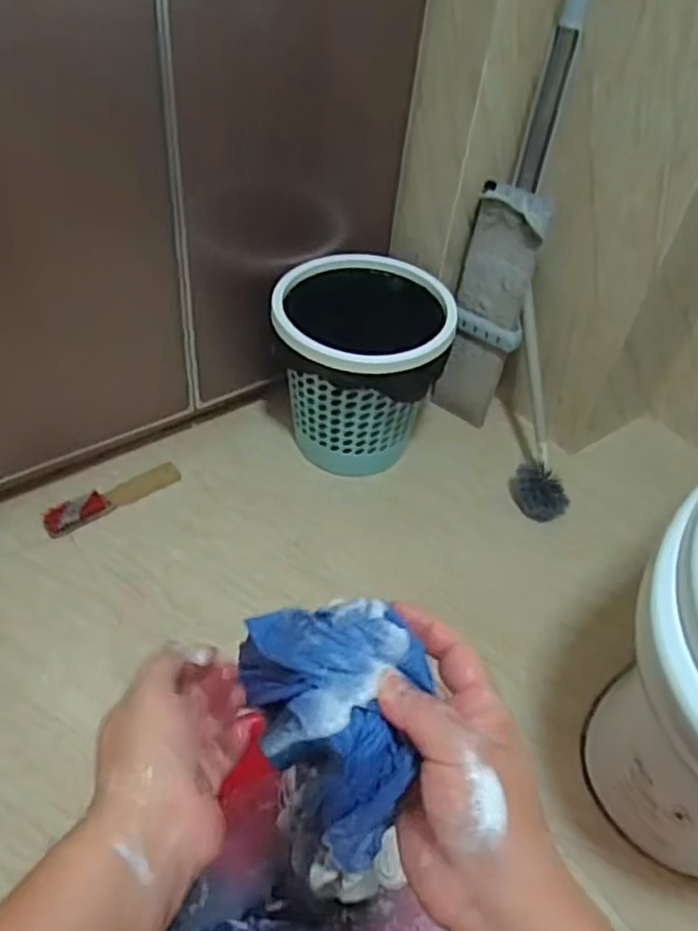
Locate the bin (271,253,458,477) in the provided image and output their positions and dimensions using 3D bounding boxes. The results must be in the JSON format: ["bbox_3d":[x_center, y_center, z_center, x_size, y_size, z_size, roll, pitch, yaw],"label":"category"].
[{"bbox_3d":[0.015,-0.149,1.099,0.255,0.264,0.220,12,47,3],"label":"bin"}]

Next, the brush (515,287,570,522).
[{"bbox_3d":[0.302,-0.088,1.096,0.078,0.076,0.347,0,85,-5],"label":"brush"}]

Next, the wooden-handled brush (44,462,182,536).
[{"bbox_3d":[-0.360,0.049,1.068,0.209,0.028,0.047,-20,53,-24],"label":"wooden-handled brush"}]

